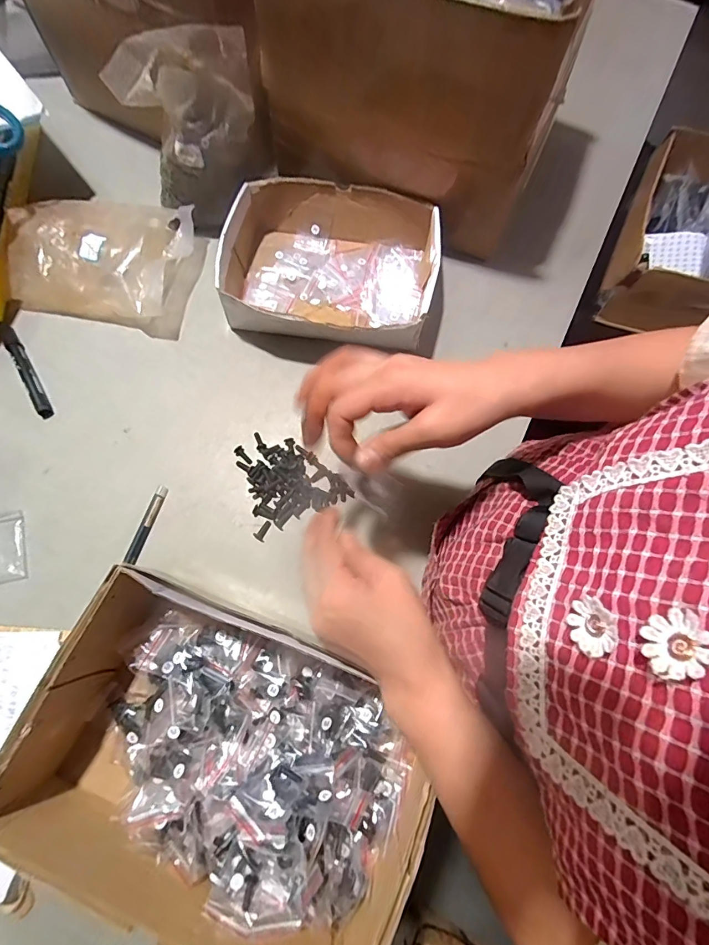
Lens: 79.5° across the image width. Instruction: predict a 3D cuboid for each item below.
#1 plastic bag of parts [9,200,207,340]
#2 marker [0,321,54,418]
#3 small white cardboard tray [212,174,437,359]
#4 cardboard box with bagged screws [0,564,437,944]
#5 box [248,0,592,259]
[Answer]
[{"bbox_3d":[-0.306,-0.271,0.528,0.210,0.052,0.164,13,73,4],"label":"plastic bag of parts"},{"bbox_3d":[-0.389,-0.124,0.501,0.018,0.011,0.143,-33,76,-10],"label":"marker"},{"bbox_3d":[-0.030,-0.249,0.524,0.246,0.067,0.205,7,73,2],"label":"small white cardboard tray"},{"bbox_3d":[-0.098,0.234,0.350,0.302,0.097,0.205,21,74,6],"label":"cardboard box with bagged screws"},{"bbox_3d":[0.098,-0.522,0.509,0.327,0.233,0.389,27,74,8],"label":"box"}]

